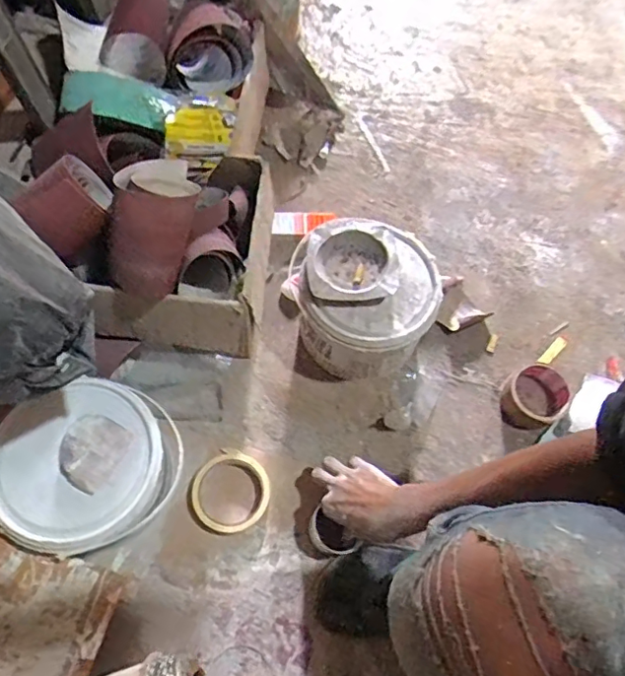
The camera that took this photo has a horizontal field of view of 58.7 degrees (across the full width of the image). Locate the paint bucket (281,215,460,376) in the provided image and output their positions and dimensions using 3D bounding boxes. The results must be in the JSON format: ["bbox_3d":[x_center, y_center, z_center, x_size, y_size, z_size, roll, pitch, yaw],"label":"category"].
[{"bbox_3d":[0.071,-0.055,0.764,0.188,0.143,0.193,1,65,-2],"label":"paint bucket"}]

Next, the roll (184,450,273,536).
[{"bbox_3d":[-0.102,0.192,0.685,0.099,0.021,0.092,1,65,-2],"label":"roll"}]

